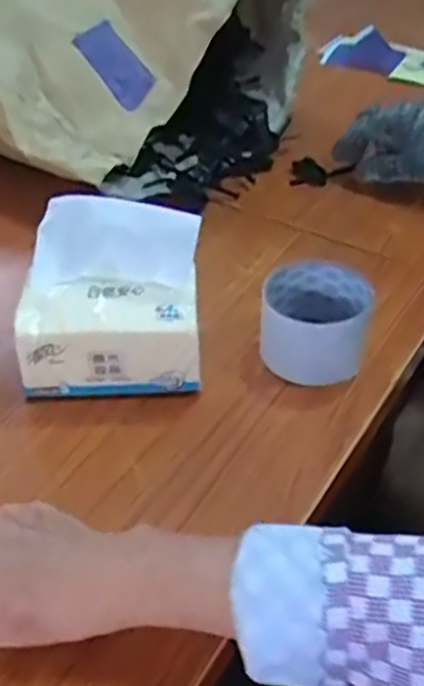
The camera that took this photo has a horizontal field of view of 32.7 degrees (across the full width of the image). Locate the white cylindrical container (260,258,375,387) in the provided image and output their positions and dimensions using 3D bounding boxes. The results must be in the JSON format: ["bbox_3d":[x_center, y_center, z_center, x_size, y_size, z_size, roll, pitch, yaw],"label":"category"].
[{"bbox_3d":[0.083,-0.015,0.577,0.086,0.066,0.084,4,42,3],"label":"white cylindrical container"}]

